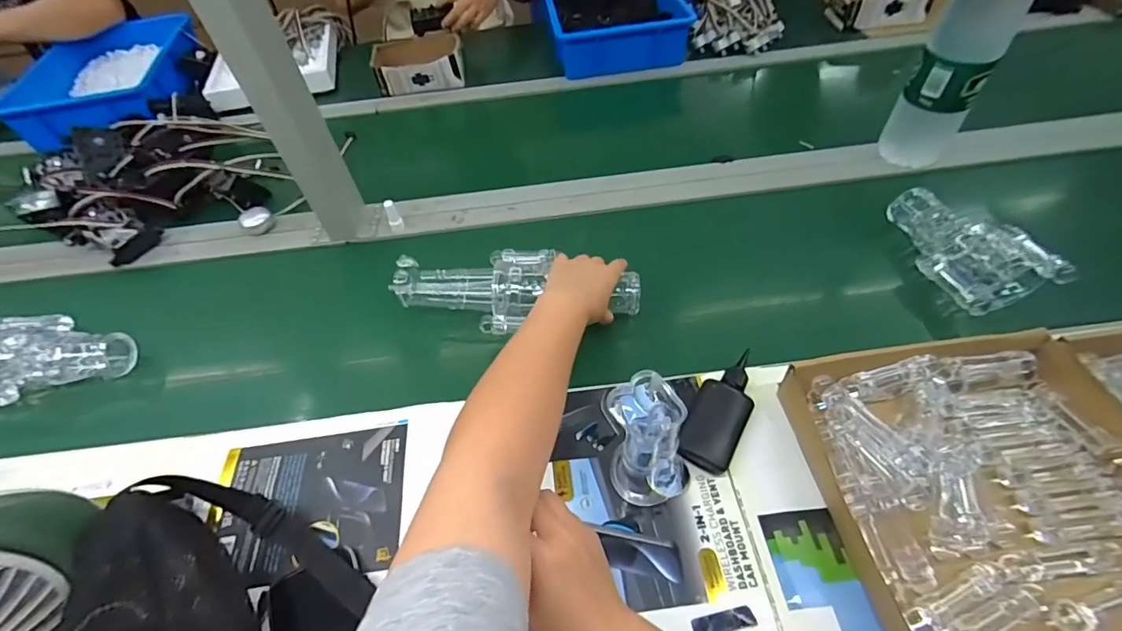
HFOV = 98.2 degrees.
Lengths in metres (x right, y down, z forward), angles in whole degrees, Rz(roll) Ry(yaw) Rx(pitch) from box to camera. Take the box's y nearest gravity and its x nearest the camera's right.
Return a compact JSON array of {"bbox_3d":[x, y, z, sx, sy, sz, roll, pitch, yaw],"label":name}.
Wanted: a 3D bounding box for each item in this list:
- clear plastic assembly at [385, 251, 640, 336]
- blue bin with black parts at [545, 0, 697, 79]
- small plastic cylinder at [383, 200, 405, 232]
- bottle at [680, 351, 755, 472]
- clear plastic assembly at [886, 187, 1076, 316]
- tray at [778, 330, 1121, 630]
[{"bbox_3d":[-0.056,-0.036,0.603,0.289,0.052,0.117,2,53,5],"label":"clear plastic assembly"},{"bbox_3d":[0.103,-0.688,1.096,0.273,0.086,0.401,-8,52,-1],"label":"blue bin with black parts"},{"bbox_3d":[-0.251,-0.150,0.727,0.020,0.044,0.014,-24,56,-14],"label":"small plastic cylinder"},{"bbox_3d":[0.168,0.099,0.508,0.055,0.028,0.132,23,58,21],"label":"bottle"},{"bbox_3d":[0.499,-0.095,0.615,0.105,0.052,0.195,-16,53,-7],"label":"clear plastic assembly"},{"bbox_3d":[0.374,0.169,0.422,0.274,0.059,0.308,-7,52,0],"label":"tray"}]

